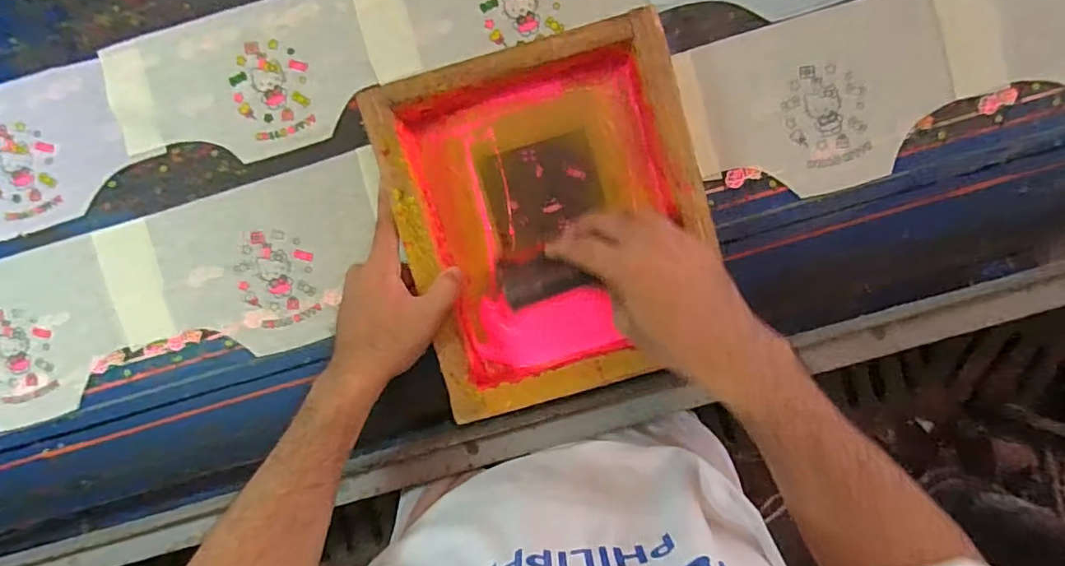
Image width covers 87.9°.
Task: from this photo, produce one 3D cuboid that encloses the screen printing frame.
[{"bbox_3d":[0.018,-0.053,0.473,0.244,0.057,0.283,-15,90,3],"label":"screen printing frame"}]

